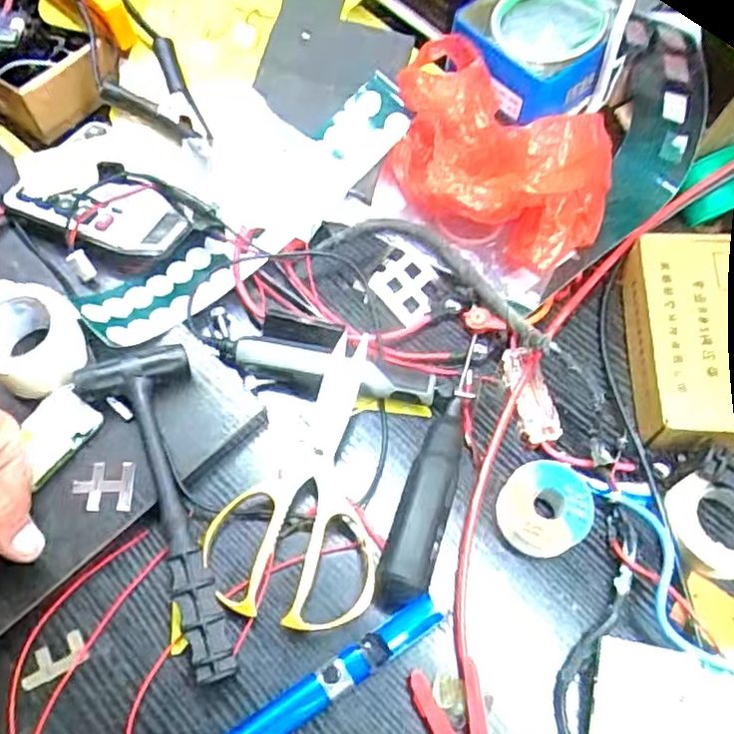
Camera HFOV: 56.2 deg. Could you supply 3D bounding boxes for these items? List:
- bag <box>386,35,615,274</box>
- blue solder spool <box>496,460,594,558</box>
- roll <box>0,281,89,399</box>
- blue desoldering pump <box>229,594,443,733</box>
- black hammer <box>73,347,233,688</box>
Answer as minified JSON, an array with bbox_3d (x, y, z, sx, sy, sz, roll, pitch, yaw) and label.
[{"bbox_3d":[0.086,-0.157,0.500,0.117,0.086,0.187,-41,72,-20],"label":"bag"},{"bbox_3d":[0.109,0.088,0.427,0.058,0.014,0.058,36,97,6],"label":"blue solder spool"},{"bbox_3d":[-0.218,-0.018,0.444,0.067,0.044,0.061,1,63,-2],"label":"roll"},{"bbox_3d":[-0.038,0.186,0.377,0.184,0.018,0.018,-30,68,-16],"label":"blue desoldering pump"},{"bbox_3d":[-0.107,0.079,0.414,0.066,0.033,0.197,-25,67,-14],"label":"black hammer"}]

